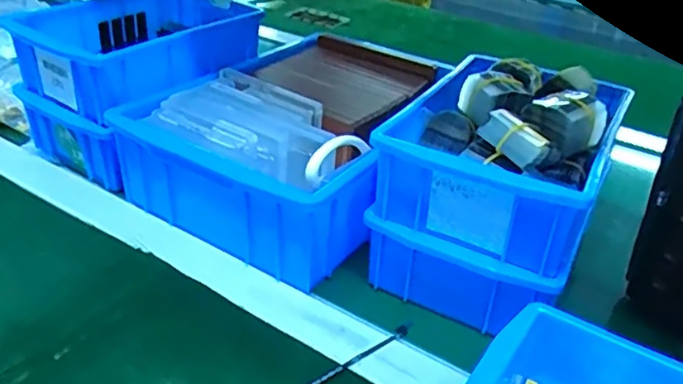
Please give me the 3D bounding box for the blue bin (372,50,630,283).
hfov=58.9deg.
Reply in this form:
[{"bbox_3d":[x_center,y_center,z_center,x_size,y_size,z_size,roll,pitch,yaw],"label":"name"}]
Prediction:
[{"bbox_3d":[0.113,-0.035,0.421,0.134,0.078,0.178,19,35,22],"label":"blue bin"}]

